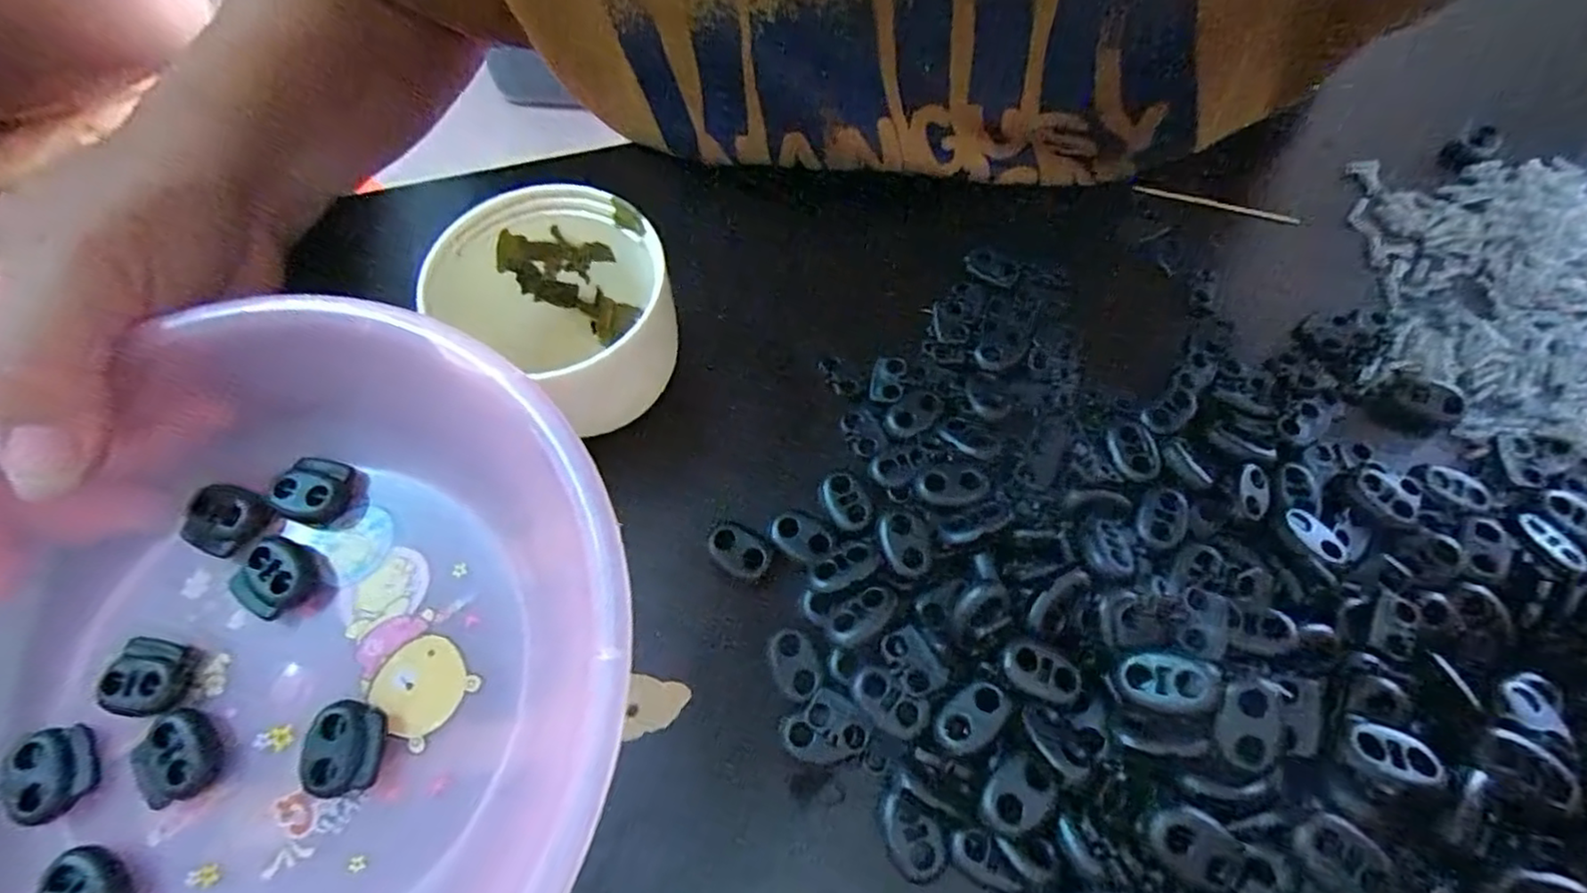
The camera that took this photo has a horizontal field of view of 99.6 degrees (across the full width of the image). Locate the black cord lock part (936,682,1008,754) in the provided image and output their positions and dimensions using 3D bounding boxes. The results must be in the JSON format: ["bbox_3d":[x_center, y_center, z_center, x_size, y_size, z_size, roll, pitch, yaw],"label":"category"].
[{"bbox_3d":[0.044,0.068,0.167,0.019,0.006,0.011,-34,69,-16],"label":"black cord lock part"}]

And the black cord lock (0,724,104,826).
[{"bbox_3d":[-0.186,0.081,0.168,0.017,0.008,0.021,-26,67,-13],"label":"black cord lock"}]

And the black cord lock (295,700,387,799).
[{"bbox_3d":[-0.112,0.076,0.168,0.018,0.007,0.021,1,64,0],"label":"black cord lock"}]

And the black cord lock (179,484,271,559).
[{"bbox_3d":[-0.160,0.021,0.188,0.021,0.007,0.019,22,66,10],"label":"black cord lock"}]

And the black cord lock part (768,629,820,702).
[{"bbox_3d":[0.000,0.059,0.183,0.012,0.004,0.019,-19,66,-10],"label":"black cord lock part"}]

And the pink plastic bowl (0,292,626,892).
[{"bbox_3d":[-0.138,0.063,0.161,0.191,0.039,0.181,-26,67,-13],"label":"pink plastic bowl"}]

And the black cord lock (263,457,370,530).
[{"bbox_3d":[-0.136,0.013,0.192,0.023,0.009,0.017,10,65,4],"label":"black cord lock"}]

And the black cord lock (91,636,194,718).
[{"bbox_3d":[-0.168,0.060,0.174,0.018,0.006,0.019,7,64,3],"label":"black cord lock"}]

